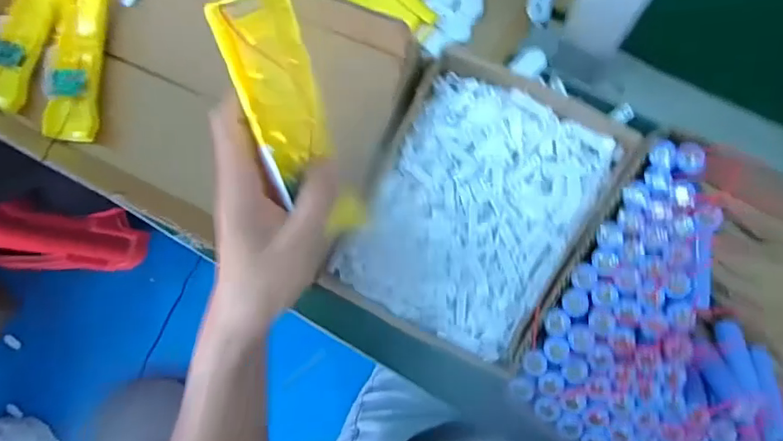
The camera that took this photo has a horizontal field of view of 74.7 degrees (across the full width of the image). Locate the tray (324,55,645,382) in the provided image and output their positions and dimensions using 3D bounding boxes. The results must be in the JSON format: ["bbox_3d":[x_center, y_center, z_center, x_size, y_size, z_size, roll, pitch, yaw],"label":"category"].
[{"bbox_3d":[0.065,-0.011,0.410,0.165,0.046,0.221,30,90,10],"label":"tray"}]

